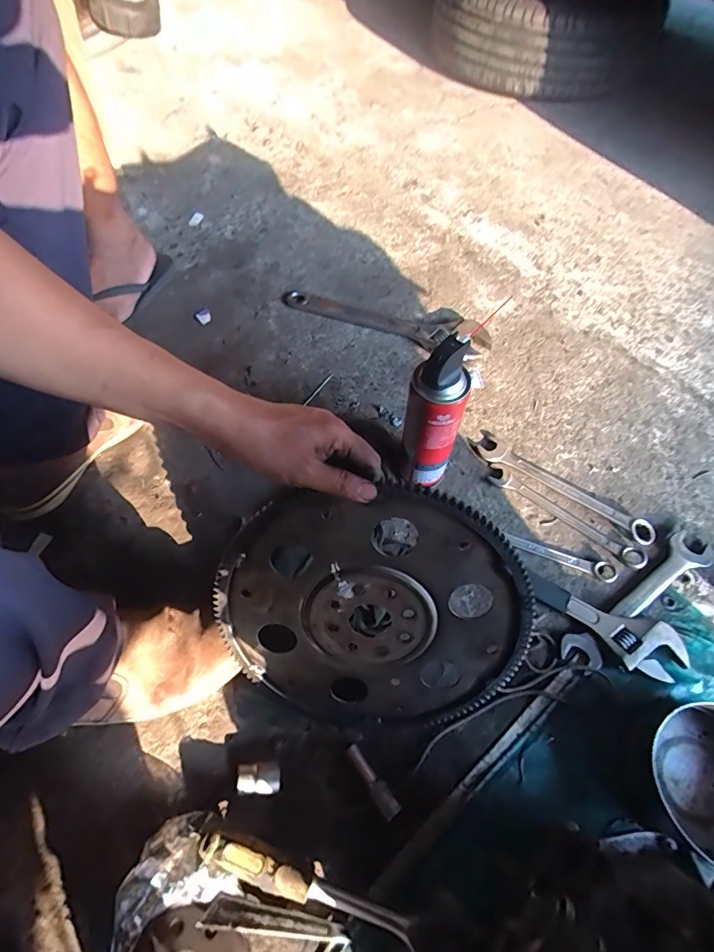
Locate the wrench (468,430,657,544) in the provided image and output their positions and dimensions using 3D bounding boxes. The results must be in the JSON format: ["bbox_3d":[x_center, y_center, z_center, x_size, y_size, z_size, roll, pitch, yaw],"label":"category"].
[{"bbox_3d":[0.279,0.015,0.620,0.263,0.010,0.043,35,68,18],"label":"wrench"}]

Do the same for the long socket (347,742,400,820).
[{"bbox_3d":[0.016,0.316,0.463,0.020,0.013,0.074,-33,66,-15],"label":"long socket"}]

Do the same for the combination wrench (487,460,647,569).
[{"bbox_3d":[0.277,0.053,0.602,0.220,0.011,0.031,35,68,18],"label":"combination wrench"}]

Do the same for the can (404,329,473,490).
[{"bbox_3d":[0.087,-0.063,0.511,0.061,0.208,0.057,1,61,-3],"label":"can"}]

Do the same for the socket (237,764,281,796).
[{"bbox_3d":[-0.100,0.308,0.455,0.044,0.025,0.024,5,63,4],"label":"socket"}]

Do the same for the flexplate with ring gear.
[{"bbox_3d":[0.015,0.145,0.430,0.285,0.290,0.009,-7,24,9],"label":"flexplate with ring gear"}]

